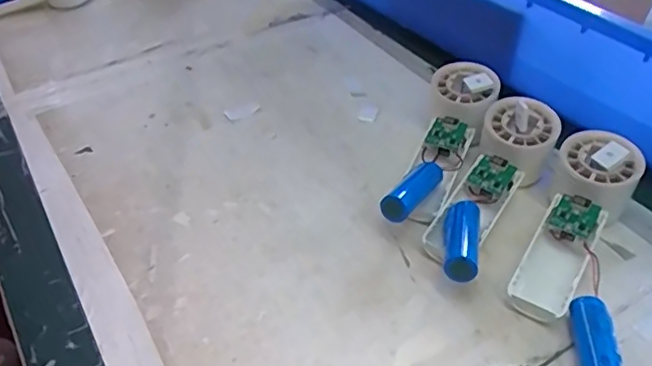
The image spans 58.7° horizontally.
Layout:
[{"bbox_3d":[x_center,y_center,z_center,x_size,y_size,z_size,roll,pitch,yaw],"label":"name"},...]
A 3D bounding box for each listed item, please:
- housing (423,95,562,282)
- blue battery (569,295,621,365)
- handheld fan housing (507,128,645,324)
[{"bbox_3d":[0.120,0.005,0.432,0.057,0.061,0.167,23,48,24],"label":"housing"},{"bbox_3d":[0.167,0.106,0.360,0.025,0.023,0.073,6,43,8],"label":"blue battery"},{"bbox_3d":[0.175,0.025,0.410,0.057,0.060,0.152,24,48,25],"label":"handheld fan housing"}]

